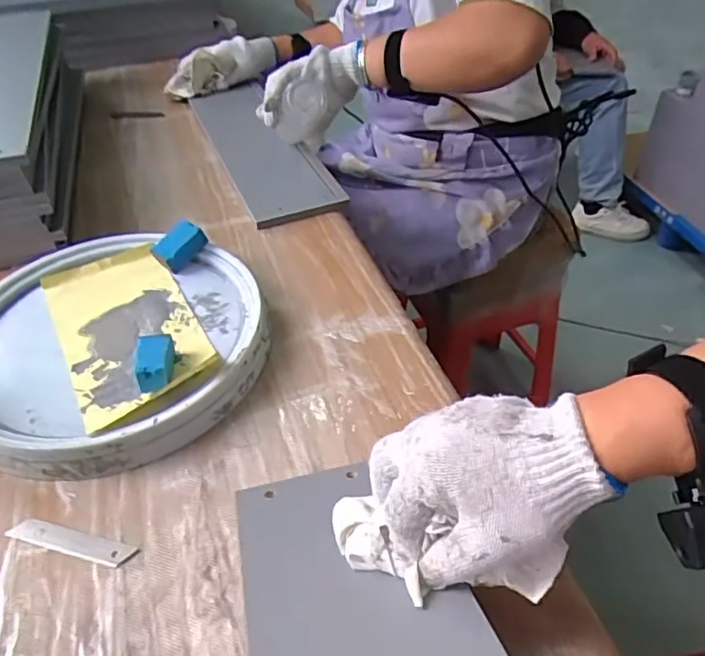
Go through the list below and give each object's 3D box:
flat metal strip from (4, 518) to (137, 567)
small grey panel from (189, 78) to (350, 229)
[{"bbox_3d":[-0.209,0.158,0.435,0.101,0.004,0.019,10,44,13],"label":"flat metal strip"},{"bbox_3d":[-0.138,-0.281,0.887,0.133,0.016,0.436,-17,45,-15],"label":"small grey panel"}]

